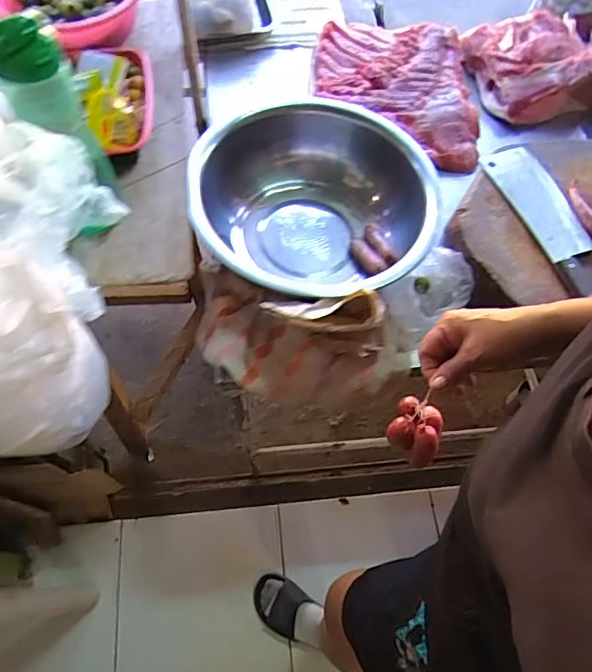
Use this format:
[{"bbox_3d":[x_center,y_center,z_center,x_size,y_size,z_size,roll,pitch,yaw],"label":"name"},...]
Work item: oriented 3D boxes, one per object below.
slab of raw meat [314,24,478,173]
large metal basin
[{"bbox_3d":[0.198,-0.489,1.017,0.335,0.062,0.308,9,65,1],"label":"slab of raw meat"},{"bbox_3d":[0.019,-0.204,0.830,0.335,0.150,0.362,1,65,-3],"label":"large metal basin"}]

